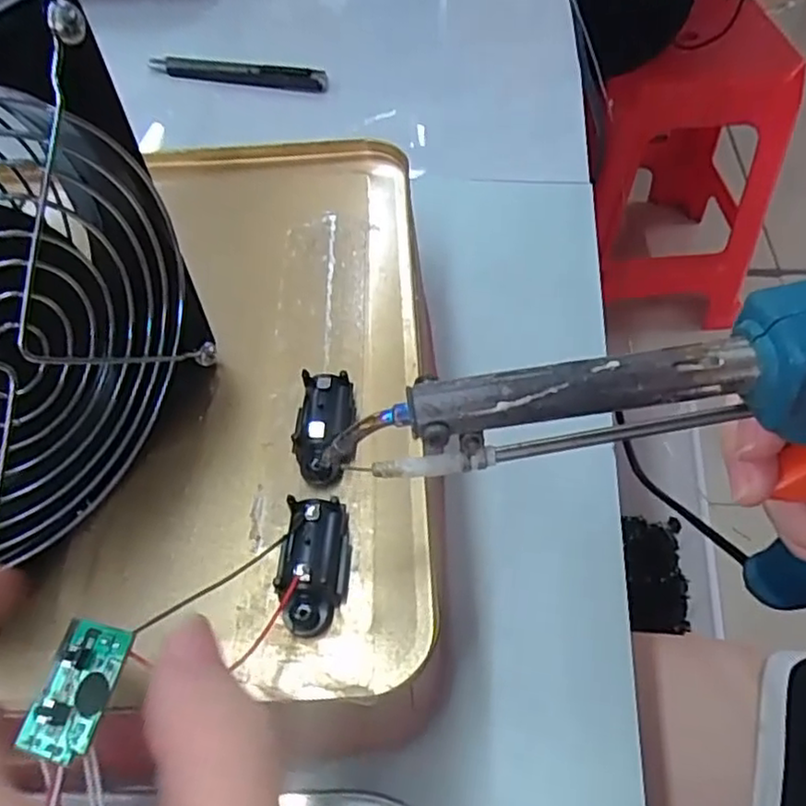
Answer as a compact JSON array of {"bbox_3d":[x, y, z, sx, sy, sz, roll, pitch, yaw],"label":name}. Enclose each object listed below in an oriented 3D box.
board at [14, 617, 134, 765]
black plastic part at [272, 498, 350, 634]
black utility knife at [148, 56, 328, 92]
[{"bbox_3d":[-0.074,0.065,0.154,0.017,0.005,0.028,9,53,10],"label":"board"},{"bbox_3d":[-0.023,0.043,0.181,0.016,0.013,0.034,0,52,3],"label":"black plastic part"},{"bbox_3d":[-0.117,-0.230,0.470,0.133,0.016,0.012,13,54,12],"label":"black utility knife"}]

